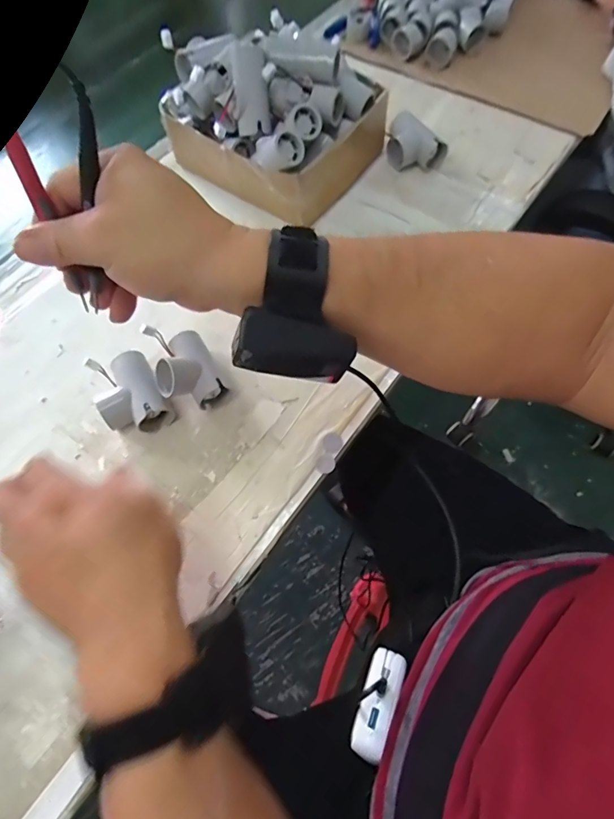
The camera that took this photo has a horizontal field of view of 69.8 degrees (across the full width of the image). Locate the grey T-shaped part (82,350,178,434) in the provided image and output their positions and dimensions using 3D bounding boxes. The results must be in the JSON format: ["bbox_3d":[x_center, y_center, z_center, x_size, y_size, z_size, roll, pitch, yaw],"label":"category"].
[{"bbox_3d":[-0.168,-0.018,0.412,0.055,0.036,0.088,-30,68,-11],"label":"grey T-shaped part"}]

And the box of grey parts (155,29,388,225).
[{"bbox_3d":[-0.038,-0.344,0.504,0.205,0.126,0.181,34,71,16],"label":"box of grey parts"}]

